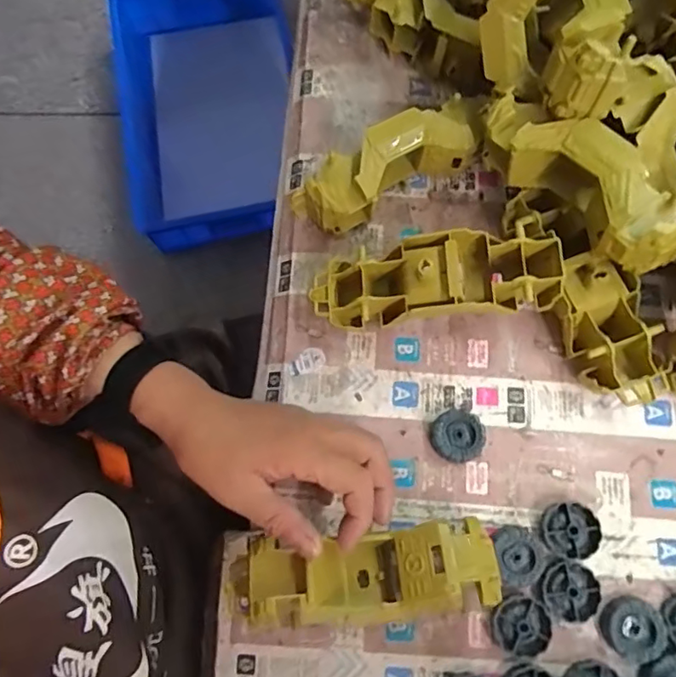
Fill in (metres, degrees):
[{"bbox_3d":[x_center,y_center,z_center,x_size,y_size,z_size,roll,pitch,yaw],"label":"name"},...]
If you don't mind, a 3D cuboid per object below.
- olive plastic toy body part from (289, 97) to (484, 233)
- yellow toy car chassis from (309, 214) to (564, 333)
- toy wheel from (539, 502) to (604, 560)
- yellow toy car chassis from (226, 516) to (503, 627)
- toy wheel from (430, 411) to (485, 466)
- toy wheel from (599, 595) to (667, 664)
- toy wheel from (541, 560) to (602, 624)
[{"bbox_3d":[0.038,-0.136,0.448,0.162,0.060,0.054,-30,77,-5],"label":"olive plastic toy body part"},{"bbox_3d":[0.069,-0.047,0.408,0.178,0.055,0.074,-7,74,14],"label":"yellow toy car chassis"},{"bbox_3d":[0.162,0.134,0.385,0.037,0.012,0.037,-1,76,2],"label":"toy wheel"},{"bbox_3d":[0.015,0.155,0.365,0.175,0.056,0.053,-7,75,2],"label":"yellow toy car chassis"},{"bbox_3d":[0.088,0.072,0.408,0.039,0.014,0.037,-1,76,2],"label":"toy wheel"},{"bbox_3d":[0.198,0.195,0.370,0.036,0.012,0.038,-1,76,2],"label":"toy wheel"},{"bbox_3d":[0.158,0.173,0.377,0.037,0.010,0.037,-1,76,2],"label":"toy wheel"}]

